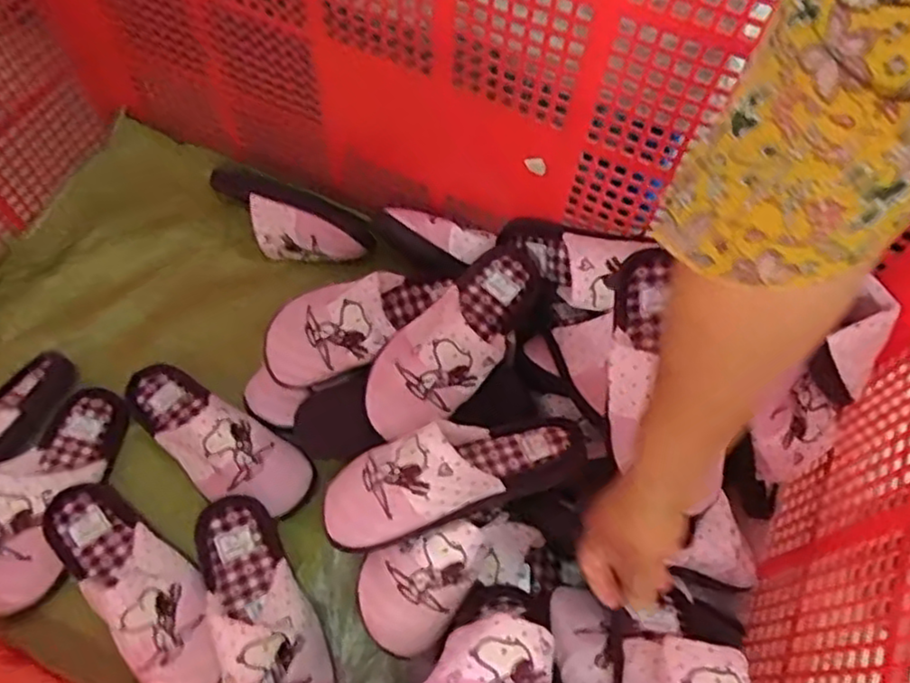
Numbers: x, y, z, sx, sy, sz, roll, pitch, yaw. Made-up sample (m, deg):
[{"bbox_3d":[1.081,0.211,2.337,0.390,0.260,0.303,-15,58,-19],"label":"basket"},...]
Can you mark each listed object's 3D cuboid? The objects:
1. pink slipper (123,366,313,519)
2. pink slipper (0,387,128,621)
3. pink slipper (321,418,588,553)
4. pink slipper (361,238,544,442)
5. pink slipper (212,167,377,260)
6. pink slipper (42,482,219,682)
[{"bbox_3d":[-0.268,0.099,0.752,0.244,0.067,0.094,33,65,14],"label":"pink slipper"},{"bbox_3d":[-0.429,0.157,0.720,0.098,0.042,0.240,12,62,3],"label":"pink slipper"},{"bbox_3d":[-0.001,0.111,0.634,0.244,0.064,0.096,-17,64,-12],"label":"pink slipper"},{"bbox_3d":[0.005,-0.015,0.719,0.111,0.063,0.259,29,64,12],"label":"pink slipper"},{"bbox_3d":[-0.222,-0.163,0.887,0.248,0.073,0.093,29,64,12],"label":"pink slipper"},{"bbox_3d":[-0.307,0.225,0.659,0.089,0.057,0.233,-40,71,-21],"label":"pink slipper"}]

